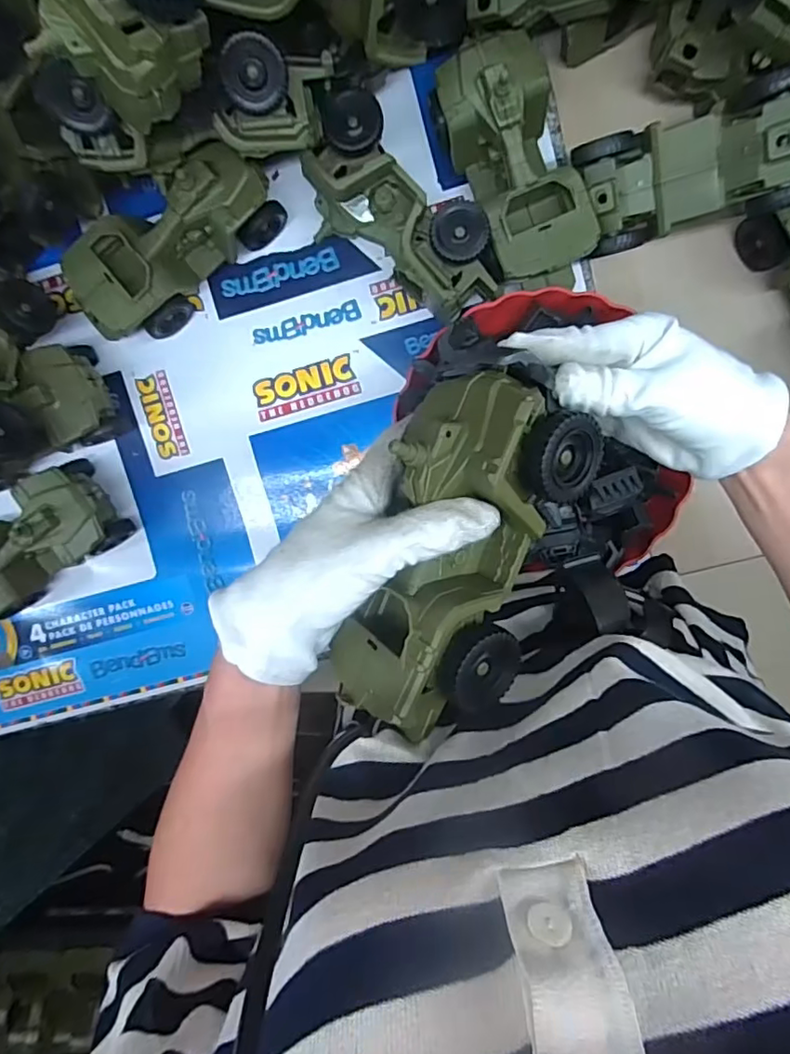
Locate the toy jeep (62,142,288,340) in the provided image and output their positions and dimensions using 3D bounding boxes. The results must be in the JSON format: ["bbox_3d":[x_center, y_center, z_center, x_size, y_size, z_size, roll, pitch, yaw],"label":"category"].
[{"bbox_3d":[-0.183,-0.237,0.478,0.171,0.081,0.080,-41,94,7],"label":"toy jeep"}]

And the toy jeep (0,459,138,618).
[{"bbox_3d":[-0.333,0.020,0.521,0.180,0.080,0.083,-35,95,7],"label":"toy jeep"}]

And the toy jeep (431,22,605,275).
[{"bbox_3d":[0.093,-0.279,0.448,0.083,0.065,0.177,-20,96,5],"label":"toy jeep"}]

